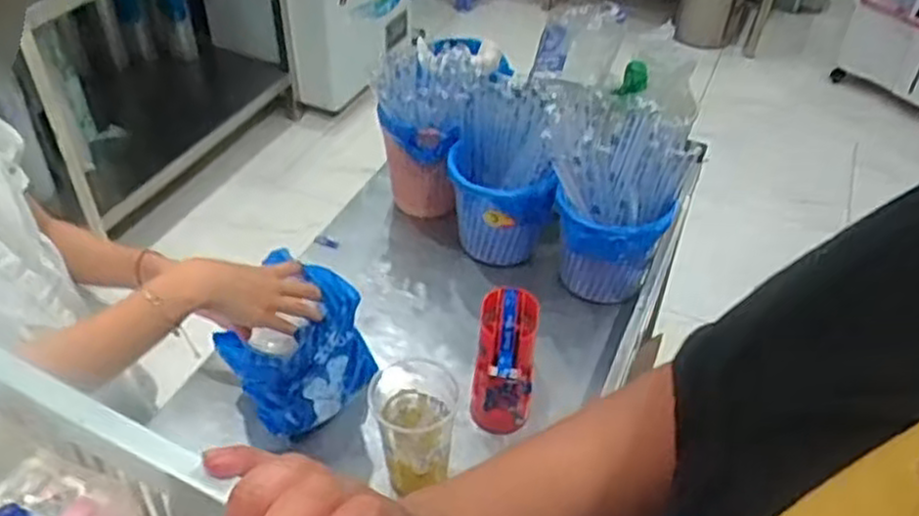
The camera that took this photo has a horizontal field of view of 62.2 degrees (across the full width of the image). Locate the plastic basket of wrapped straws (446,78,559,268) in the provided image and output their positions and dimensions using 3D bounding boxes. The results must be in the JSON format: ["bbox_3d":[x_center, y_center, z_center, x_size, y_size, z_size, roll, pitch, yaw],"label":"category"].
[{"bbox_3d":[0.055,-0.118,1.092,0.140,0.235,0.171,4,41,0],"label":"plastic basket of wrapped straws"}]

